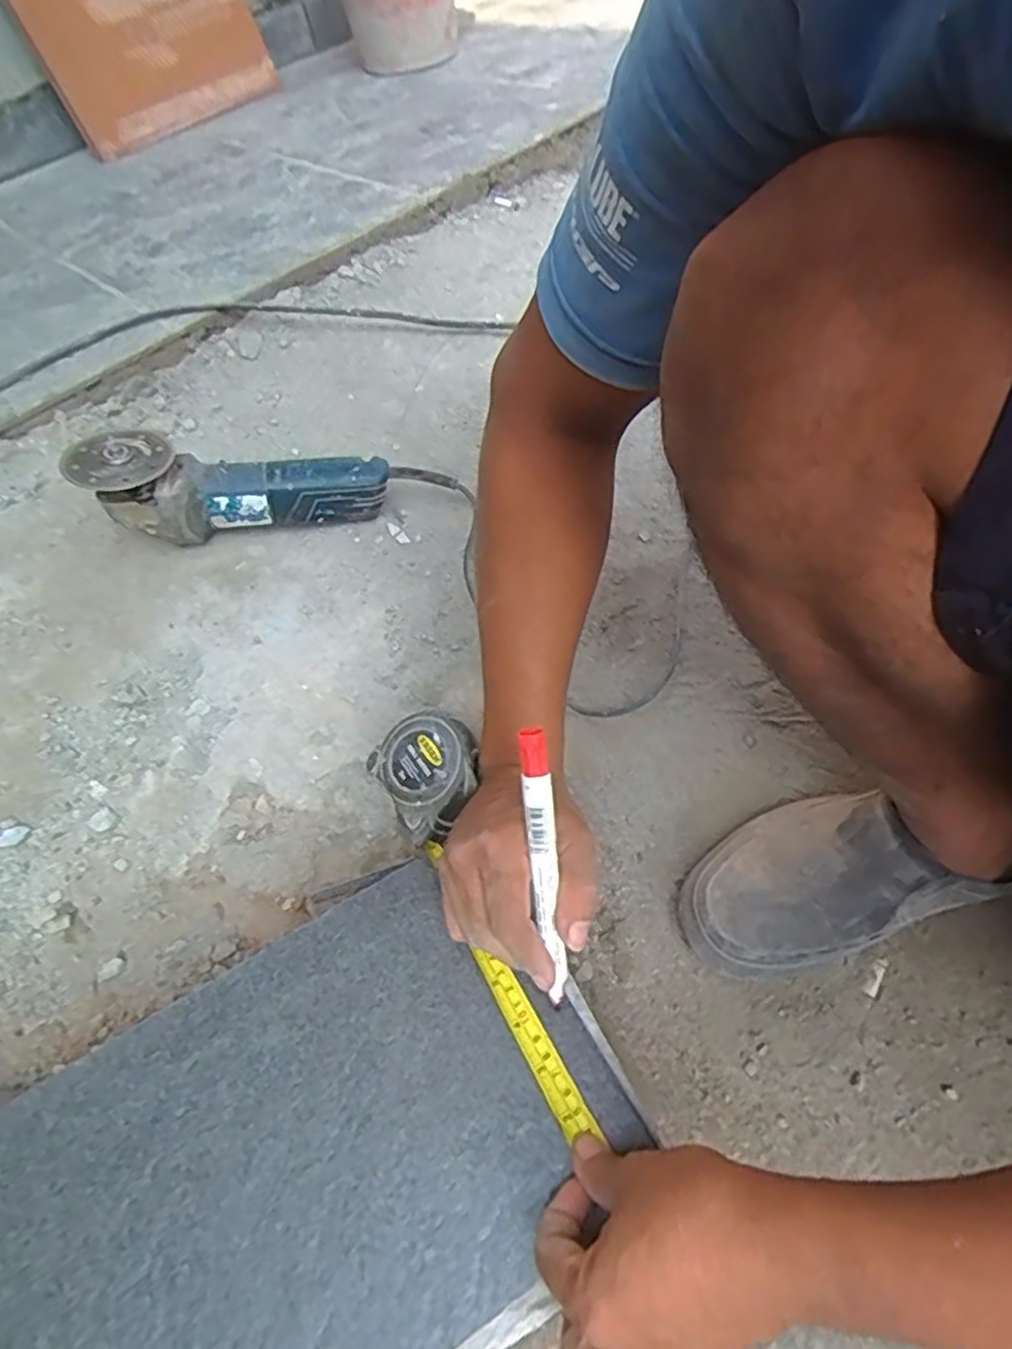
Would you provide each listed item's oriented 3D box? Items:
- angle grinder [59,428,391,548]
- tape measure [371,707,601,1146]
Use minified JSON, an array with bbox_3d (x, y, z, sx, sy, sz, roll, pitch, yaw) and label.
[{"bbox_3d":[-0.265,-0.180,0.694,0.288,0.084,0.077,-1,55,-13],"label":"angle grinder"},{"bbox_3d":[-0.013,0.136,0.428,0.063,0.032,0.256,-23,64,-11],"label":"tape measure"}]

